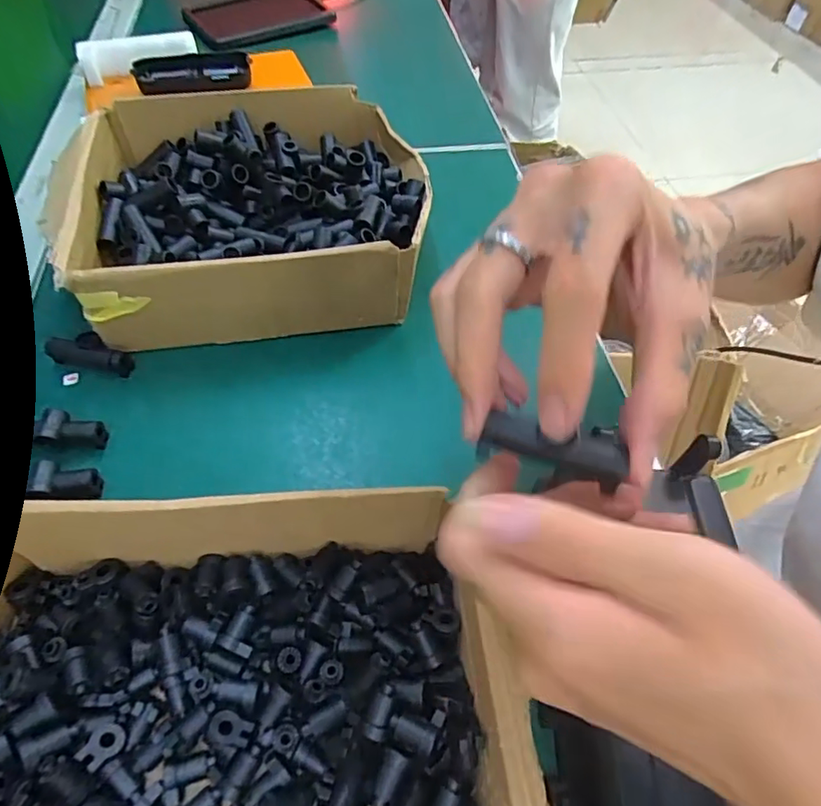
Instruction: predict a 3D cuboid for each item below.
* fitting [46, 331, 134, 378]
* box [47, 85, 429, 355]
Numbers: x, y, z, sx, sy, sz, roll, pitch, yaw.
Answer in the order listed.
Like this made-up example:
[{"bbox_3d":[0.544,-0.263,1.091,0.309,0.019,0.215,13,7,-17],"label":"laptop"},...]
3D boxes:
[{"bbox_3d":[-0.209,-0.032,0.351,0.053,0.020,0.016,10,54,6],"label":"fitting"},{"bbox_3d":[-0.113,-0.143,0.408,0.246,0.079,0.213,-9,54,-8],"label":"box"}]

